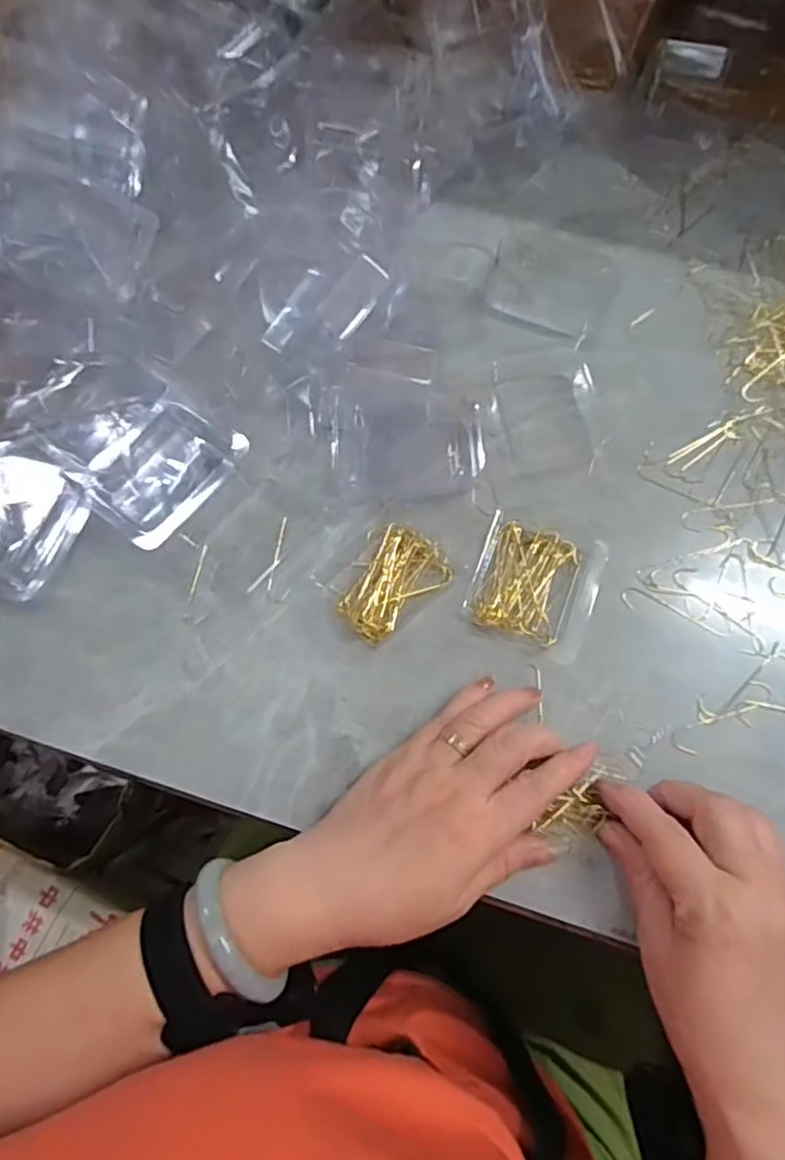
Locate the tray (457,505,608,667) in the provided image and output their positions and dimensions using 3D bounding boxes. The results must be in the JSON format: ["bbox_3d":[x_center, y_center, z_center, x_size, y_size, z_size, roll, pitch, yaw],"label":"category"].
[{"bbox_3d":[0.085,0.000,0.383,0.072,0.014,0.075,21,71,8],"label":"tray"}]

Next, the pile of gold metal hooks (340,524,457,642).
[{"bbox_3d":[-0.002,0.001,0.387,0.048,0.014,0.067,42,75,15],"label":"pile of gold metal hooks"}]

